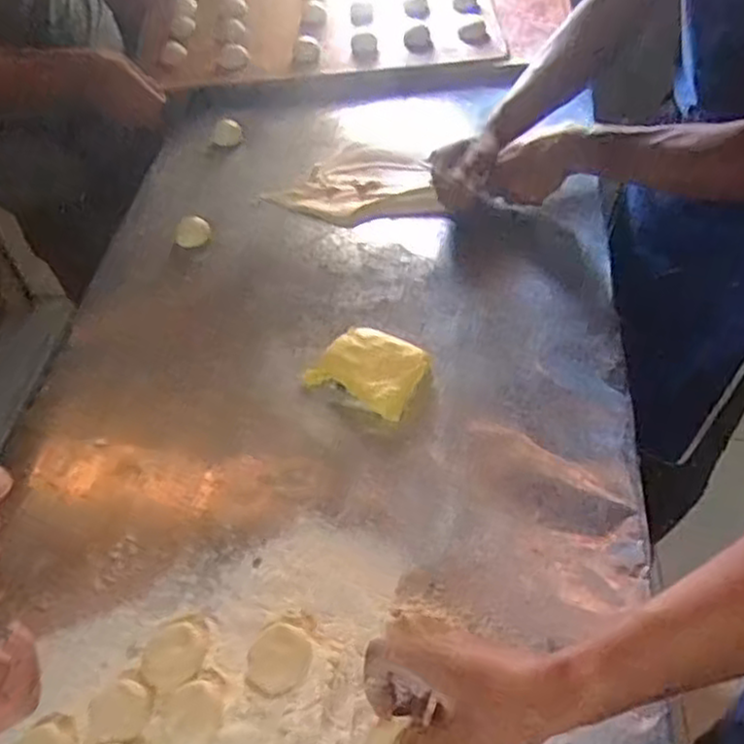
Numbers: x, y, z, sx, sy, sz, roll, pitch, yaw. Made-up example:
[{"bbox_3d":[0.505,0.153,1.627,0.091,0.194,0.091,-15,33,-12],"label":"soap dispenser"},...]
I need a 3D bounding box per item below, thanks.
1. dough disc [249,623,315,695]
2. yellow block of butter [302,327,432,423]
[{"bbox_3d":[-0.073,0.228,0.603,0.052,0.009,0.054,-3,49,3],"label":"dough disc"},{"bbox_3d":[0.000,-0.004,0.808,0.113,0.028,0.085,21,54,22],"label":"yellow block of butter"}]

